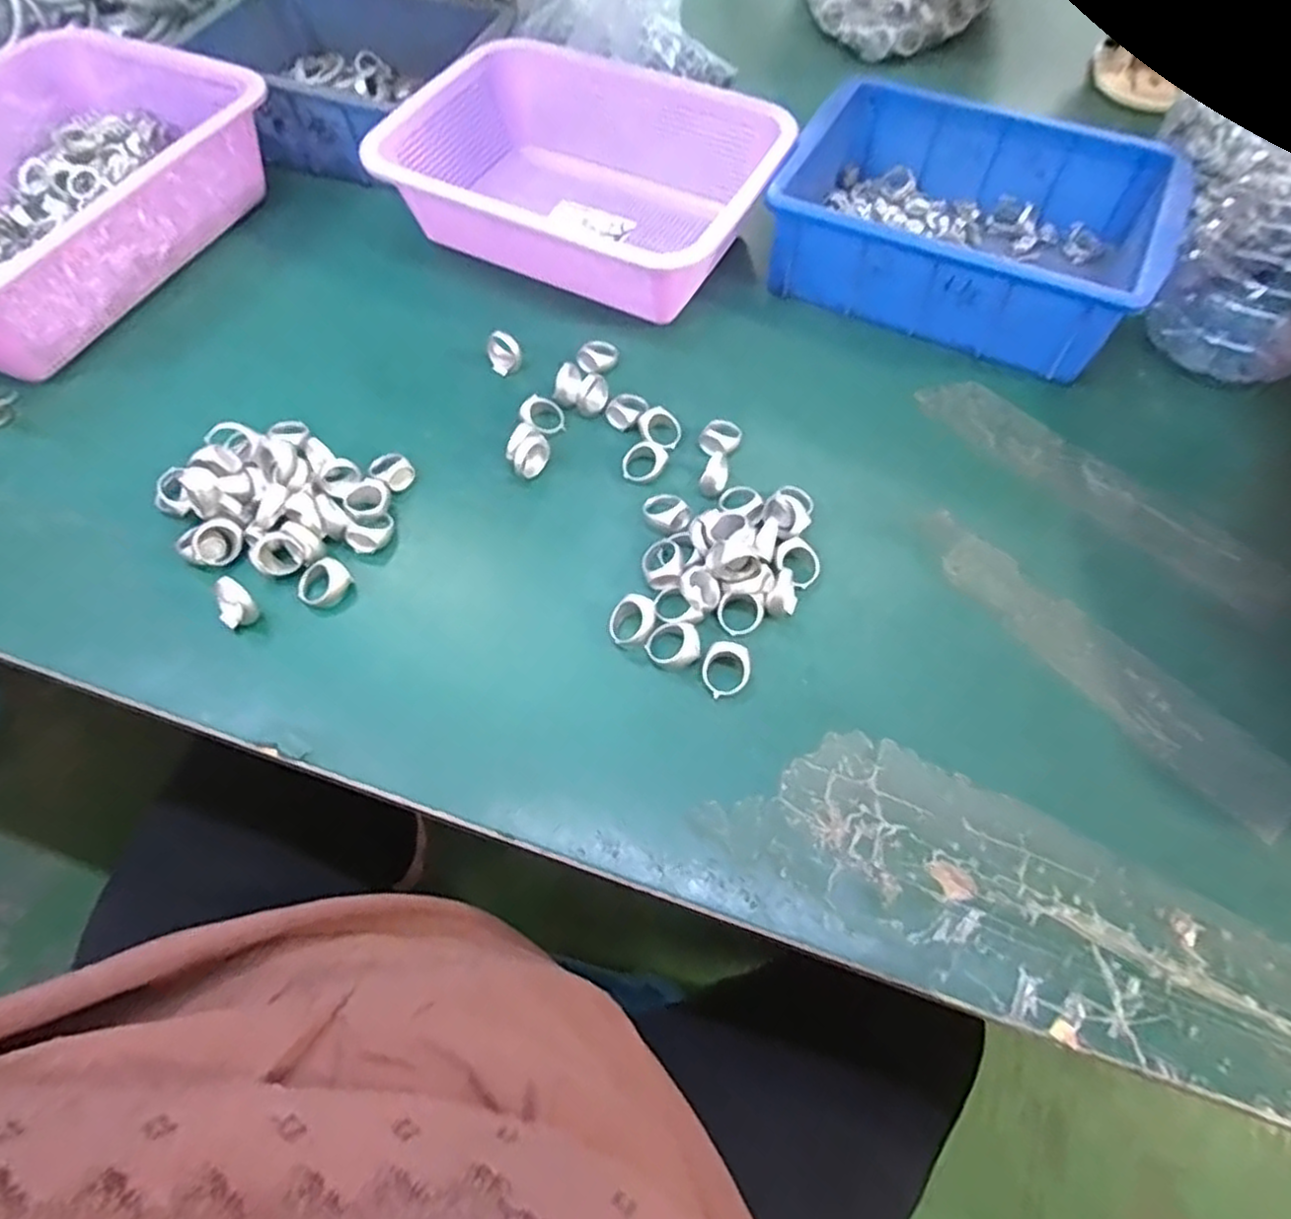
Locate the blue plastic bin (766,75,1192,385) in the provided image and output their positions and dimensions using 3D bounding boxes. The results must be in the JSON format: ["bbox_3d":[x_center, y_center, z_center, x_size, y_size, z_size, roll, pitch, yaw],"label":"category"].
[{"bbox_3d":[0.222,-0.271,0.501,0.245,0.073,0.174,25,64,13],"label":"blue plastic bin"}]

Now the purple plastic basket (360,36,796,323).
[{"bbox_3d":[-0.041,-0.318,0.523,0.266,0.077,0.192,25,65,13],"label":"purple plastic basket"}]

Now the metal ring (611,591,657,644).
[{"bbox_3d":[-0.007,0.005,0.379,0.026,0.007,0.026,-1,88,20],"label":"metal ring"}]

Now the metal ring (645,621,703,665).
[{"bbox_3d":[0.015,0.018,0.373,0.028,0.010,0.022,-6,62,-3],"label":"metal ring"}]

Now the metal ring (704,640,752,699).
[{"bbox_3d":[0.042,0.032,0.368,0.024,0.013,0.028,14,63,8],"label":"metal ring"}]

